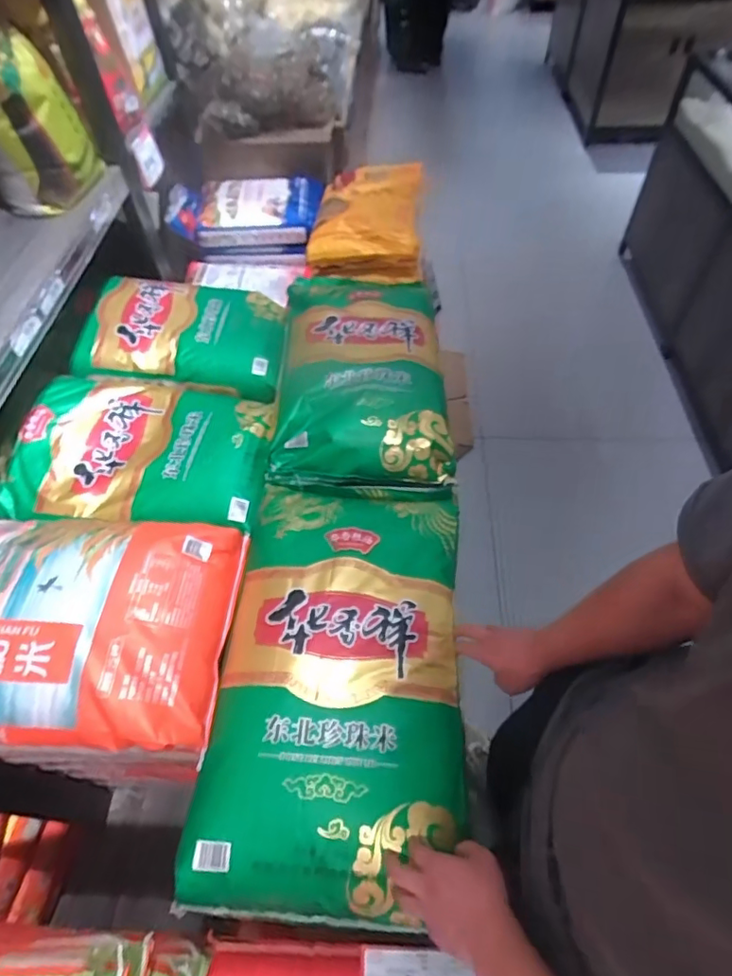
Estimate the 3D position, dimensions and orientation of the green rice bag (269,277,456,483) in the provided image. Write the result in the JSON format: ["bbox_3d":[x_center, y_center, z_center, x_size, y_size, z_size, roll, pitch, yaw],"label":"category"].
[{"bbox_3d":[-0.010,-0.295,1.151,0.342,0.093,0.604,-2,54,2],"label":"green rice bag"}]

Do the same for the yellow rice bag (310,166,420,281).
[{"bbox_3d":[0.007,-0.782,1.497,0.283,0.092,0.545,2,55,4],"label":"yellow rice bag"}]

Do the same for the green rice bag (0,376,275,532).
[{"bbox_3d":[-0.439,-0.092,1.069,0.486,0.078,0.342,3,55,5],"label":"green rice bag"}]

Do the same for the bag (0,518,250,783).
[{"bbox_3d":[-0.466,0.204,0.792,0.478,0.110,0.372,1,55,3],"label":"bag"}]

